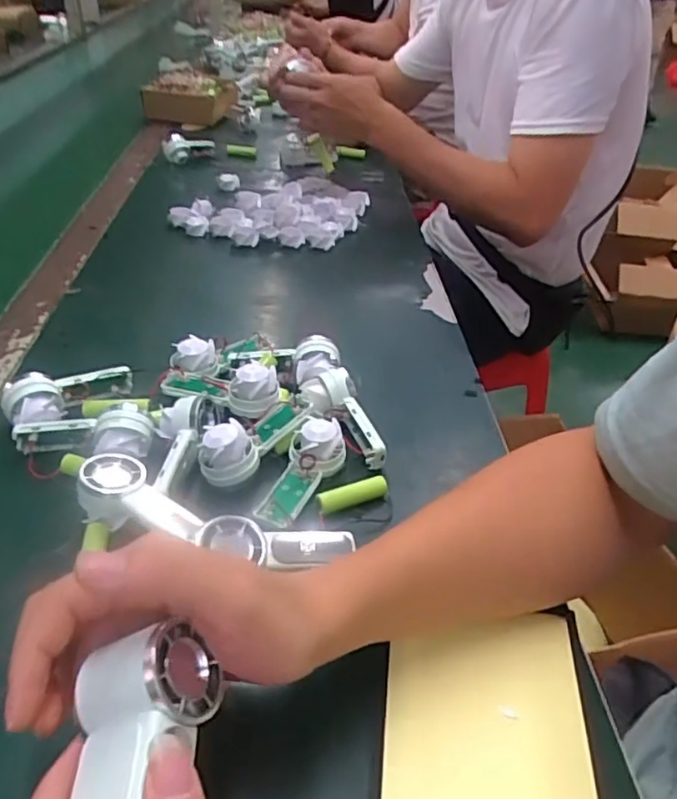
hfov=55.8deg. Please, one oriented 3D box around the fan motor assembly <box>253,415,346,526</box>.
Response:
[{"bbox_3d":[-0.024,0.048,0.445,0.040,0.033,0.102,19,58,18],"label":"fan motor assembly"}]

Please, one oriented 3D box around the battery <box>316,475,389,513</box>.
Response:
[{"bbox_3d":[0.009,0.064,0.441,0.053,0.011,0.012,-14,40,-23],"label":"battery"}]

